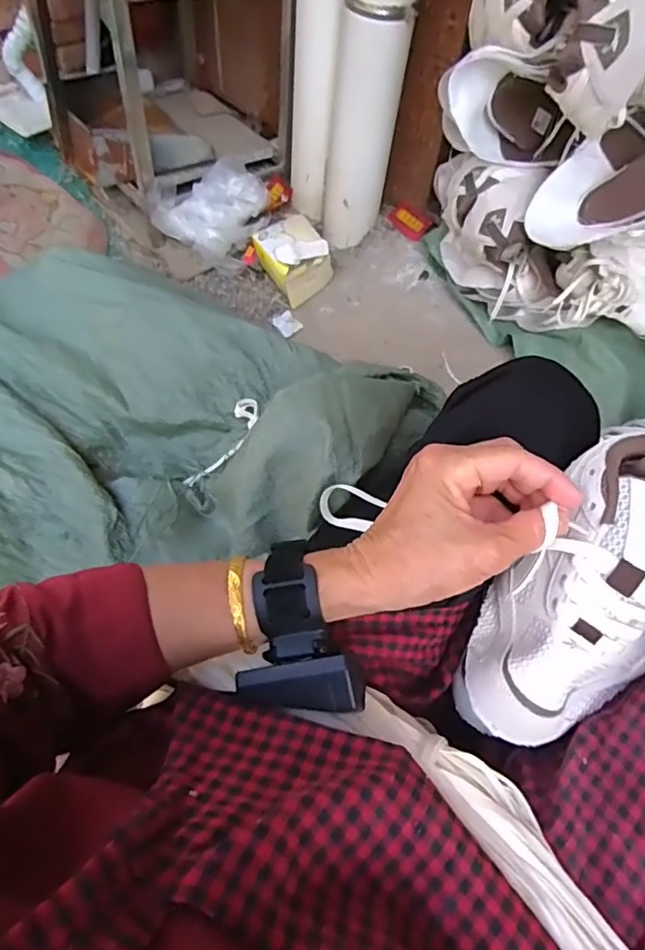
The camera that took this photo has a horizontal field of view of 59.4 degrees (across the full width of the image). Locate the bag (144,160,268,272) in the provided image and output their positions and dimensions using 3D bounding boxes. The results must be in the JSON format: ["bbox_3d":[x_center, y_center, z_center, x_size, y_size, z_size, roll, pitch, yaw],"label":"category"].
[{"bbox_3d":[-0.215,-0.514,1.103,0.204,0.105,0.152,21,60,9],"label":"bag"}]

